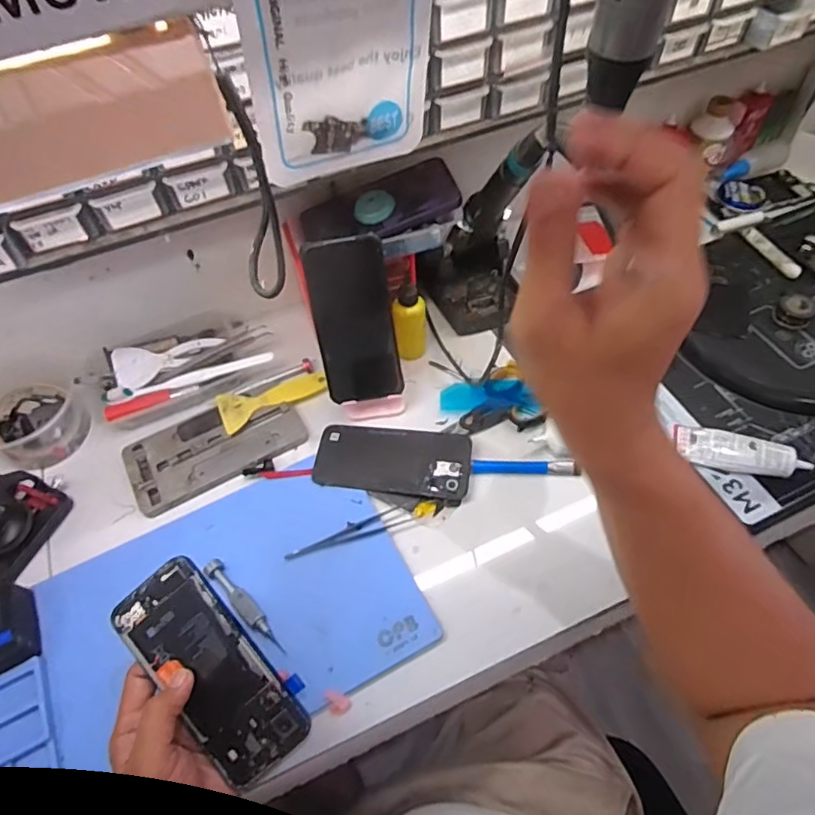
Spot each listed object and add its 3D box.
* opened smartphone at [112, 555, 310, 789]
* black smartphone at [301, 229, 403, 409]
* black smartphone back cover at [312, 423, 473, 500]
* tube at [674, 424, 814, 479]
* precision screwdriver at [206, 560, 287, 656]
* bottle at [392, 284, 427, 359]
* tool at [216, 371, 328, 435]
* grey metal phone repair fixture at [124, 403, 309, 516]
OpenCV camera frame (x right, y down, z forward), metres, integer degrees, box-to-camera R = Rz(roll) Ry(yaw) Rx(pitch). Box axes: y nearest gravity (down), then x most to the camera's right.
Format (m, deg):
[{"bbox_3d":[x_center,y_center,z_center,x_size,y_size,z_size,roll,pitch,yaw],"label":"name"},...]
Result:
[{"bbox_3d":[-0.143,0.191,0.415,0.070,0.009,0.160,-43,83,1],"label":"opened smartphone"},{"bbox_3d":[-0.052,-0.083,0.565,0.076,0.163,0.012,-11,22,-4],"label":"black smartphone"},{"bbox_3d":[-0.015,0.052,0.584,0.159,0.006,0.077,6,56,7],"label":"black smartphone back cover"},{"bbox_3d":[0.328,0.044,0.561,0.114,0.023,0.039,16,58,14],"label":"tube"},{"bbox_3d":[-0.143,0.171,0.498,0.105,0.019,0.016,38,66,25],"label":"precision screwdriver"},{"bbox_3d":[0.004,-0.101,0.641,0.035,0.099,0.044,-2,56,2],"label":"bottle"},{"bbox_3d":[-0.146,-0.010,0.630,0.119,0.008,0.049,-19,57,-9],"label":"tool"},{"bbox_3d":[-0.201,0.043,0.600,0.179,0.007,0.087,-22,57,-11],"label":"grey metal phone repair fixture"}]

